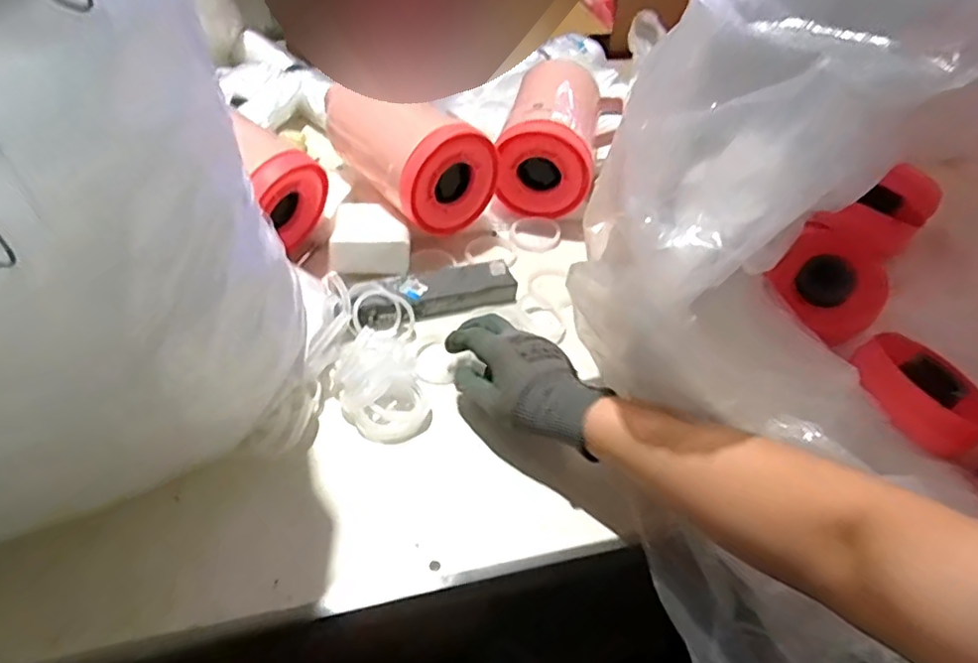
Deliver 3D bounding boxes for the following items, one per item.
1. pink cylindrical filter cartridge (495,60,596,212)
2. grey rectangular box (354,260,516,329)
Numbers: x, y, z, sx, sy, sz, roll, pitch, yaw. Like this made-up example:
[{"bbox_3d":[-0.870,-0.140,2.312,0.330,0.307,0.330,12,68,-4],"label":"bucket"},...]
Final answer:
[{"bbox_3d":[0.092,-0.283,0.890,0.132,0.159,0.223,11,46,5],"label":"pink cylindrical filter cartridge"},{"bbox_3d":[-0.062,-0.043,0.715,0.189,0.036,0.055,-14,49,-18],"label":"grey rectangular box"}]

